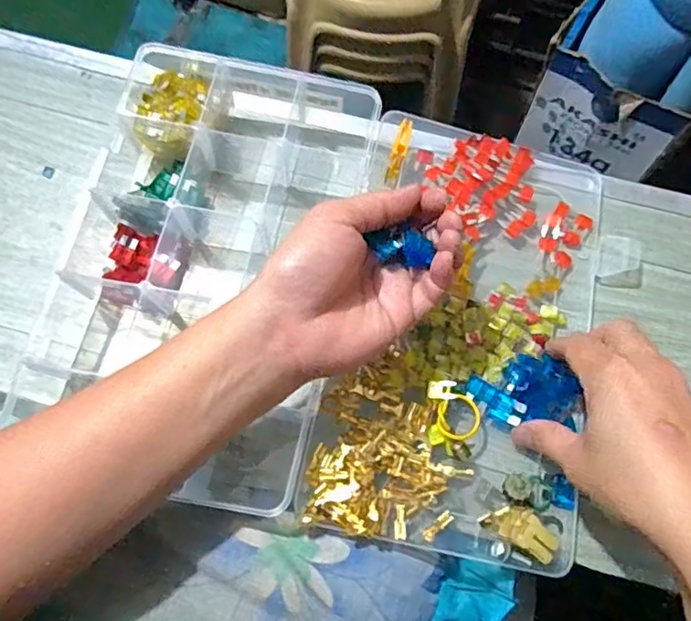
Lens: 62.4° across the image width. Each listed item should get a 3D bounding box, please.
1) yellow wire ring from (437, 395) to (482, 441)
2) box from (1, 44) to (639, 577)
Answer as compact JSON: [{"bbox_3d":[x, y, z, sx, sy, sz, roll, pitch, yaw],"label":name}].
[{"bbox_3d":[0.068,0.065,0.343,0.026,0.011,0.027,0,70,-1],"label":"yellow wire ring"},{"bbox_3d":[-0.007,-0.016,0.355,0.346,0.053,0.270,14,70,4],"label":"box"}]

